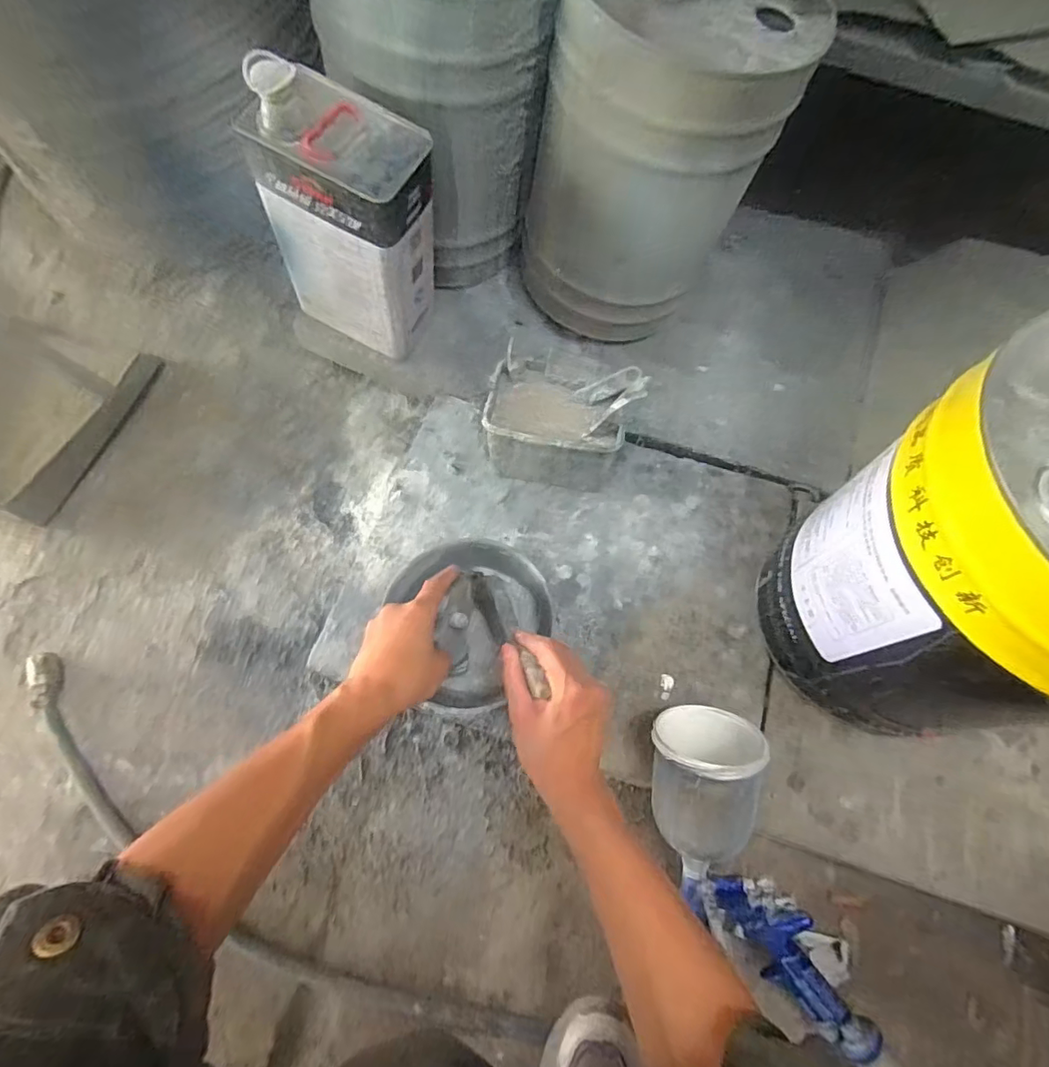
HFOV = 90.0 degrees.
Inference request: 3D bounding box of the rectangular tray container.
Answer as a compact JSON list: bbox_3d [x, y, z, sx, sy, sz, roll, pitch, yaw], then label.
[{"bbox_3d":[0.035,-0.121,0.634,0.155,0.106,0.103,14,69,4],"label":"rectangular tray container"}]

